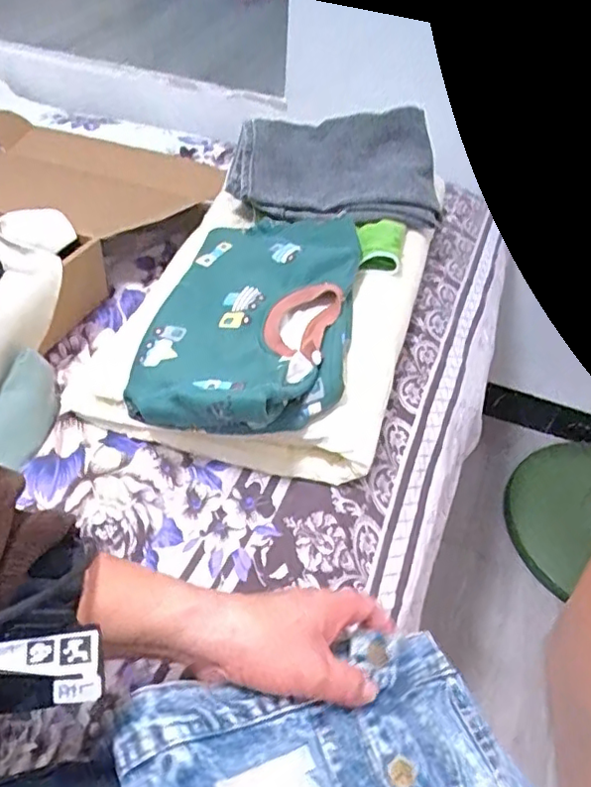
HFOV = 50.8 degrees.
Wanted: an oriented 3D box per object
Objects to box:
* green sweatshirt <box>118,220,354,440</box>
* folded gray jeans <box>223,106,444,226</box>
[{"bbox_3d":[-0.042,-0.089,0.635,0.192,0.055,0.309,8,47,3],"label":"green sweatshirt"},{"bbox_3d":[0.051,-0.296,0.794,0.264,0.049,0.180,0,77,-3],"label":"folded gray jeans"}]

